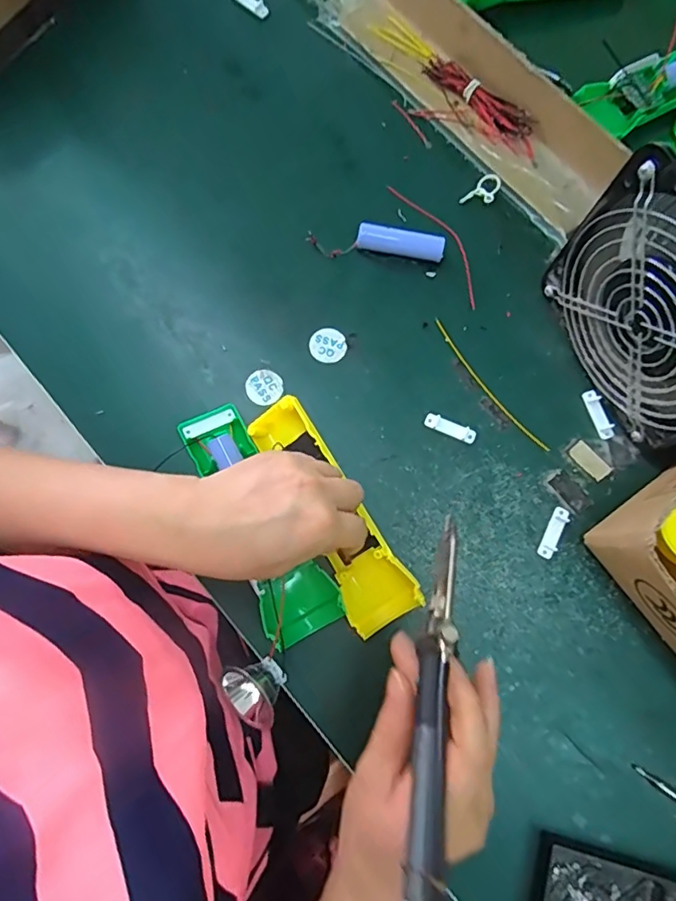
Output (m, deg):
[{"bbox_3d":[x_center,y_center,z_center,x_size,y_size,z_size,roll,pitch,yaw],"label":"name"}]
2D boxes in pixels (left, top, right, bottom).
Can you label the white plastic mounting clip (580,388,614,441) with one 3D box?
[{"bbox_3d":[0.190,-0.026,0.384,0.012,0.004,0.038,-19,78,-4],"label":"white plastic mounting clip"}]

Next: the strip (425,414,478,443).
[{"bbox_3d":[0.082,-0.016,0.383,0.038,0.005,0.011,21,79,4],"label":"strip"}]

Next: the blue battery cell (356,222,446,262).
[{"bbox_3d":[0.048,-0.158,0.402,0.065,0.019,0.016,11,78,2],"label":"blue battery cell"}]

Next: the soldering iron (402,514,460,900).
[{"bbox_3d":[0.045,0.126,0.241,0.015,0.022,0.207,10,56,2],"label":"soldering iron"}]

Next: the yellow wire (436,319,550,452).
[{"bbox_3d":[0.111,-0.047,0.390,0.009,0.004,0.124,-37,80,-8],"label":"yellow wire"}]

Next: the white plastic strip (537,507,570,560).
[{"bbox_3d":[0.149,0.057,0.364,0.012,0.004,0.037,27,79,6],"label":"white plastic strip"}]

